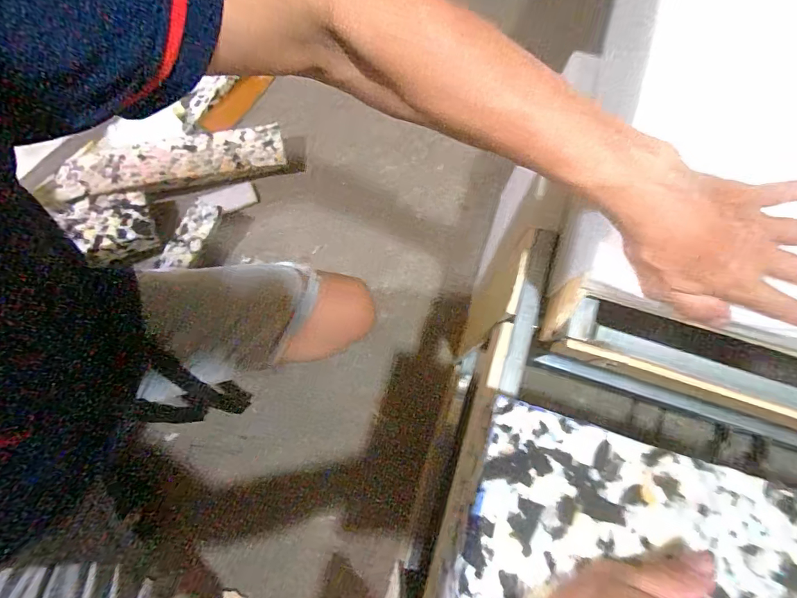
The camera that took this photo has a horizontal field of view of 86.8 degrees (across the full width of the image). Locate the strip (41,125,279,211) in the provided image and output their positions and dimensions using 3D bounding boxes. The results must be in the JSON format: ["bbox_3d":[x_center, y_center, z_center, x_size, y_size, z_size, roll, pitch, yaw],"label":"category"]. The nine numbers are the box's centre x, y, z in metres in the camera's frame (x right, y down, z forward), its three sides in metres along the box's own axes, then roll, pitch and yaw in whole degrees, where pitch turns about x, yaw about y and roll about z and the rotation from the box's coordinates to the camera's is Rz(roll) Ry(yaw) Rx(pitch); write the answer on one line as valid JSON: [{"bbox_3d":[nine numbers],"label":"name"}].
[{"bbox_3d":[-0.423,-0.260,0.804,0.399,0.049,0.089,-16,74,-6],"label":"strip"}]

